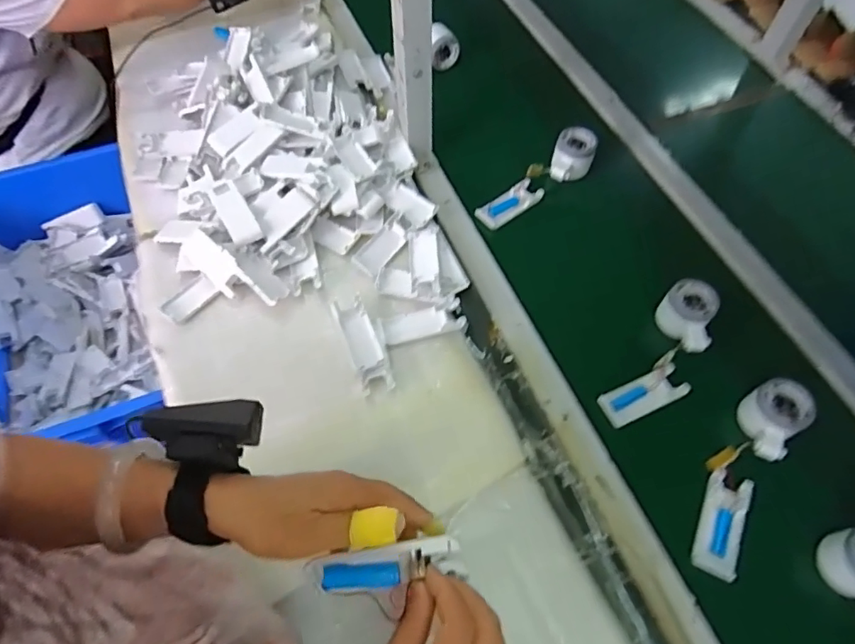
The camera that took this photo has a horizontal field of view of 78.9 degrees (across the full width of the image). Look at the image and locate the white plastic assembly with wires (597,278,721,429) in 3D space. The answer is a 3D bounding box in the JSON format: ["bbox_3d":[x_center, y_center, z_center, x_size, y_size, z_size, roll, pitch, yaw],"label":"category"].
[{"bbox_3d":[0.292,0.045,0.639,0.079,0.044,0.212,35,80,17],"label":"white plastic assembly with wires"}]

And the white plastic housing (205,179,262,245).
[{"bbox_3d":[-0.260,-0.149,0.696,0.039,0.013,0.104,-29,64,-15],"label":"white plastic housing"}]

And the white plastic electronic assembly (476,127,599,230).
[{"bbox_3d":[0.167,-0.206,0.776,0.214,0.062,0.054,-39,69,-19],"label":"white plastic electronic assembly"}]

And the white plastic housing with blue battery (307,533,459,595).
[{"bbox_3d":[-0.026,0.162,0.344,0.098,0.021,0.024,-18,62,7],"label":"white plastic housing with blue battery"}]

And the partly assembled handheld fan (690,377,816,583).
[{"bbox_3d":[0.344,0.160,0.558,0.059,0.045,0.227,33,66,16],"label":"partly assembled handheld fan"}]

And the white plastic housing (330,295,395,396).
[{"bbox_3d":[-0.079,0.028,0.635,0.038,0.020,0.123,-20,64,-11],"label":"white plastic housing"}]

